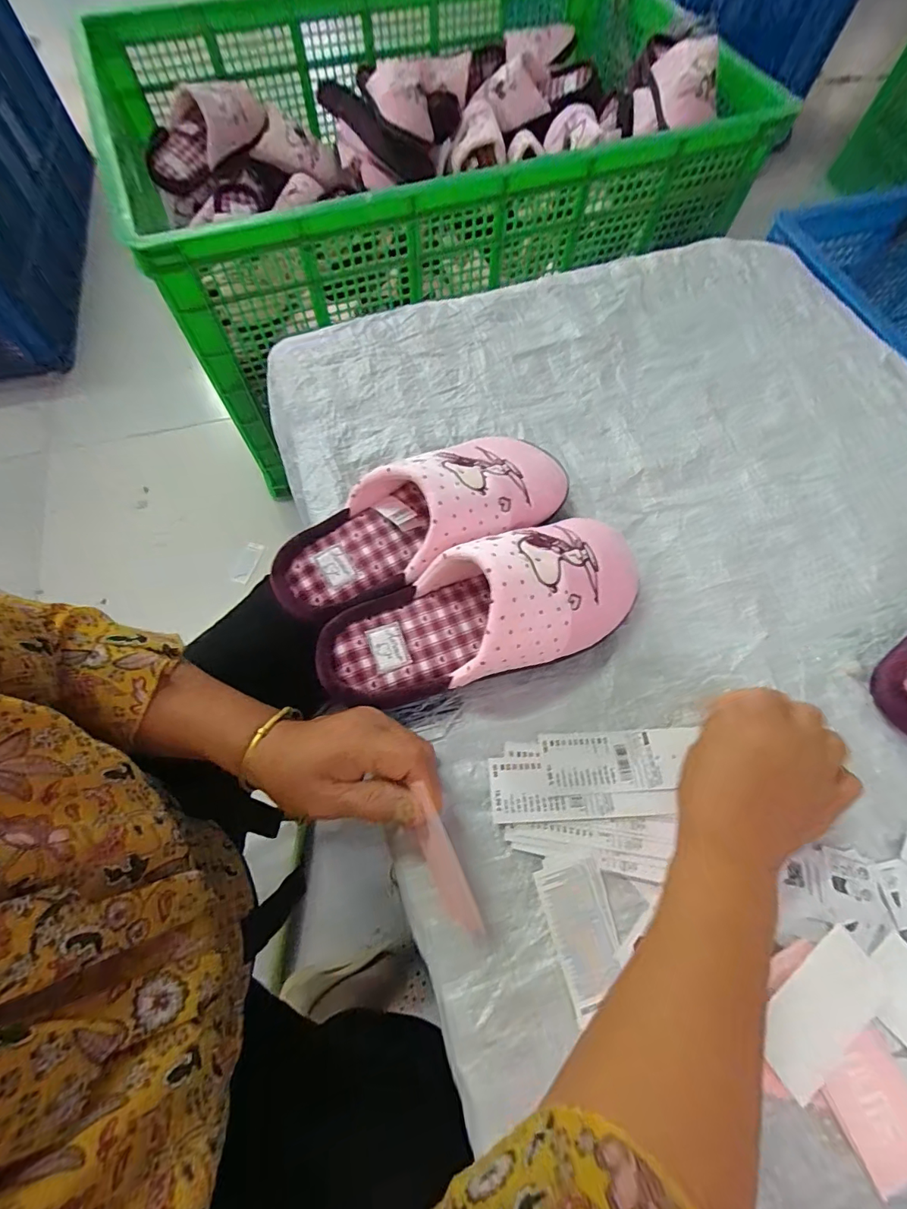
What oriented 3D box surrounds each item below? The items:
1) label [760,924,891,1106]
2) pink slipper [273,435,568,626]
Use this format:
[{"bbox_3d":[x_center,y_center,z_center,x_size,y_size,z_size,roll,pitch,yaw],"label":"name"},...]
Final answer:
[{"bbox_3d":[0.233,0.254,0.295,0.096,0.004,0.043,-31,72,-13],"label":"label"},{"bbox_3d":[-0.022,-0.078,0.376,0.262,0.067,0.099,-25,71,-13],"label":"pink slipper"}]

